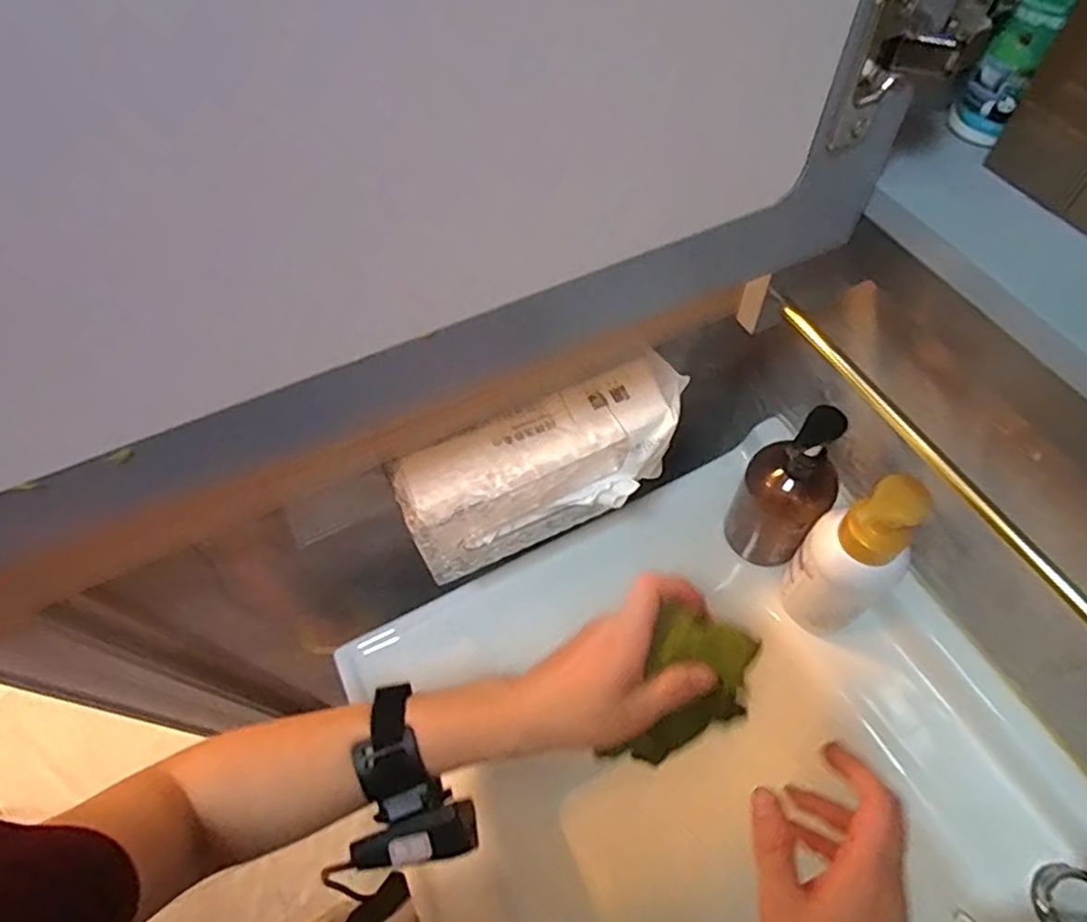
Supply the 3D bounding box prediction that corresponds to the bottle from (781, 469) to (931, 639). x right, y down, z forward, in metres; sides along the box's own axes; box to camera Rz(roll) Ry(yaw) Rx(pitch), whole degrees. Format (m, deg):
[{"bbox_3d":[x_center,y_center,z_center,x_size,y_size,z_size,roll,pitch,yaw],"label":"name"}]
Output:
[{"bbox_3d":[0.243,0.082,0.517,0.063,0.198,0.074,-34,63,-14],"label":"bottle"}]

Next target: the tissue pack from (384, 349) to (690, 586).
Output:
[{"bbox_3d":[0.009,0.011,0.519,0.239,0.103,0.077,-25,62,-10],"label":"tissue pack"}]

